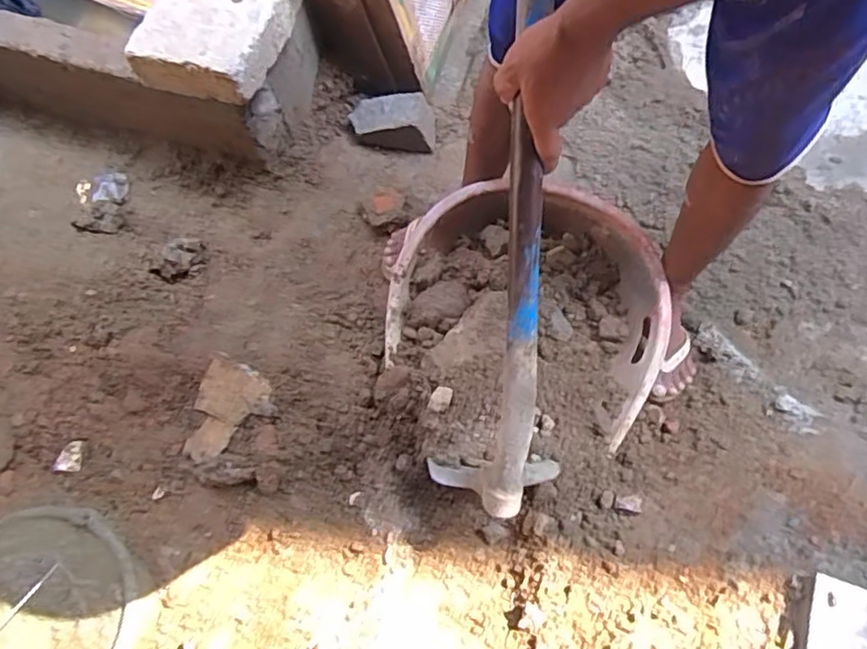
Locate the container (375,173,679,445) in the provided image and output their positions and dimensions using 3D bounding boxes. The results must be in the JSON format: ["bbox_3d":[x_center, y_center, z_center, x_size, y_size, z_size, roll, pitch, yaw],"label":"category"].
[{"bbox_3d":[0.166,-0.046,1.042,0.456,0.112,0.397,21,73,11],"label":"container"}]

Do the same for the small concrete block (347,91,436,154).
[{"bbox_3d":[-0.087,-0.407,1.252,0.171,0.066,0.100,2,70,4],"label":"small concrete block"}]

